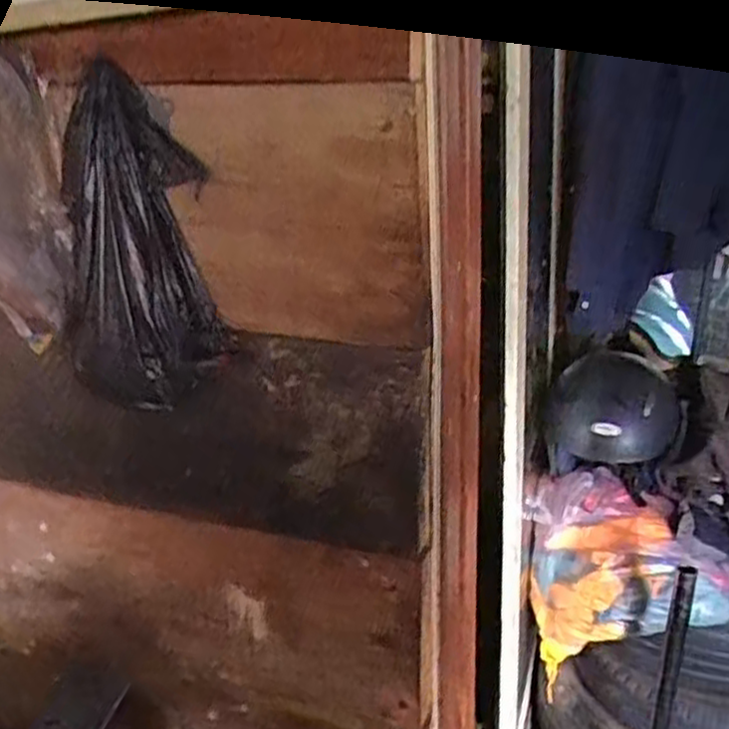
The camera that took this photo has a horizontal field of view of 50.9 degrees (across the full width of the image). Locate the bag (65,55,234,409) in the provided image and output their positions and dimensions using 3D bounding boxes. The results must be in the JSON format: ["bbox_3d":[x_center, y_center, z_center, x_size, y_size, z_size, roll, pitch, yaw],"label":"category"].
[{"bbox_3d":[-0.179,-0.091,0.598,0.128,0.248,0.048,7,21,27],"label":"bag"}]

